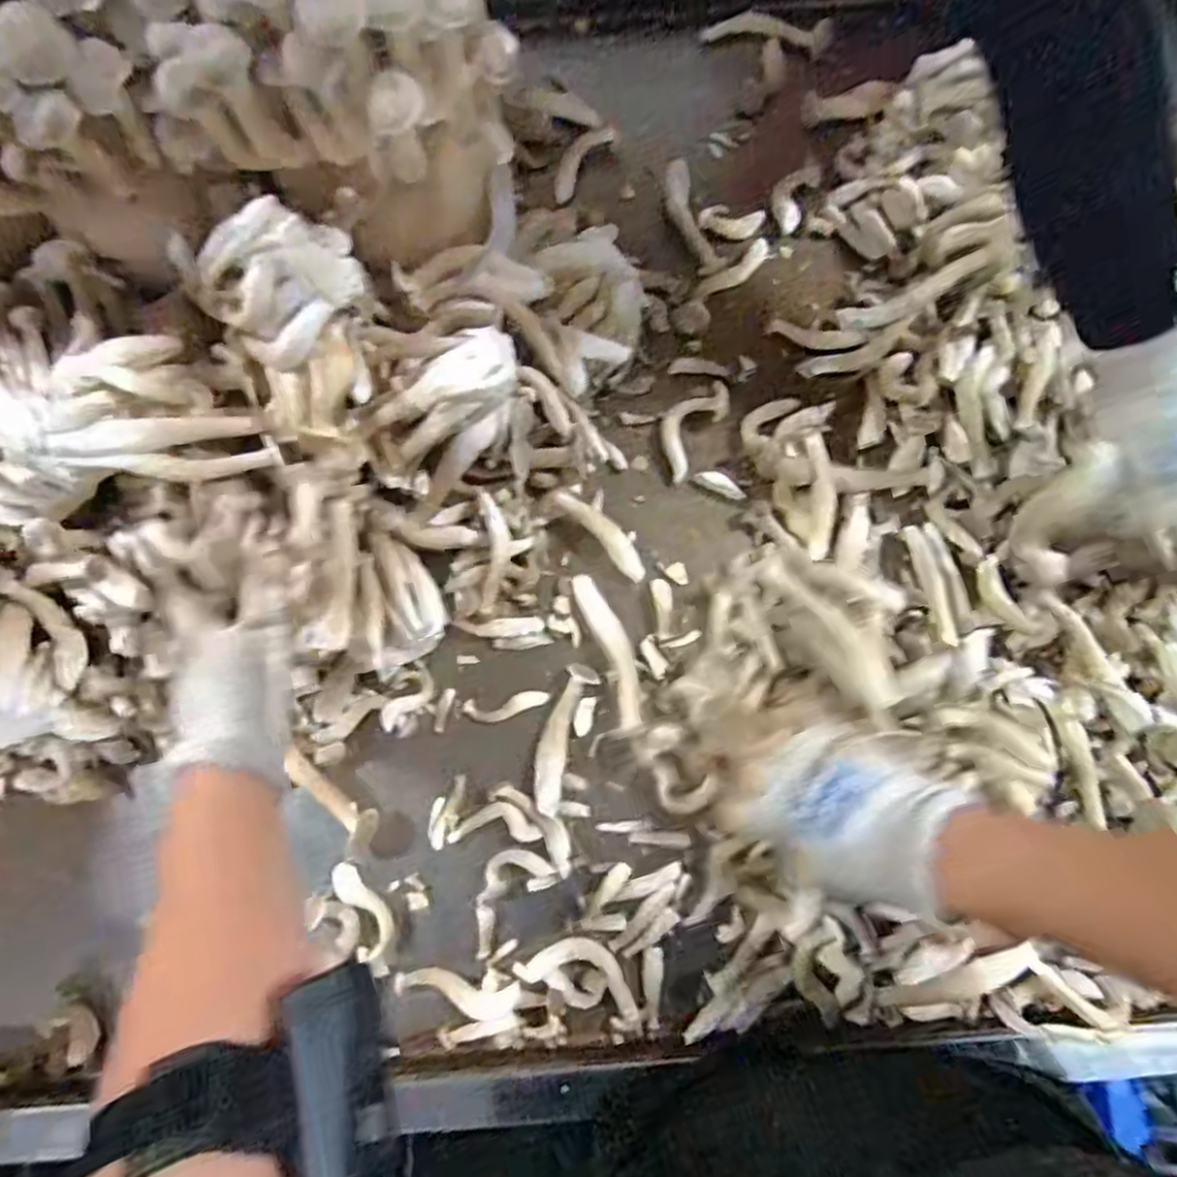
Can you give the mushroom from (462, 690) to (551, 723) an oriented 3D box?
[{"bbox_3d":[-0.058,0.083,0.495,0.061,0.009,0.018,-8,79,-1],"label":"mushroom"}]

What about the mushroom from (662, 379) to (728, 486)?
[{"bbox_3d":[0.078,-0.126,0.535,0.038,0.016,0.082,33,81,7],"label":"mushroom"}]

